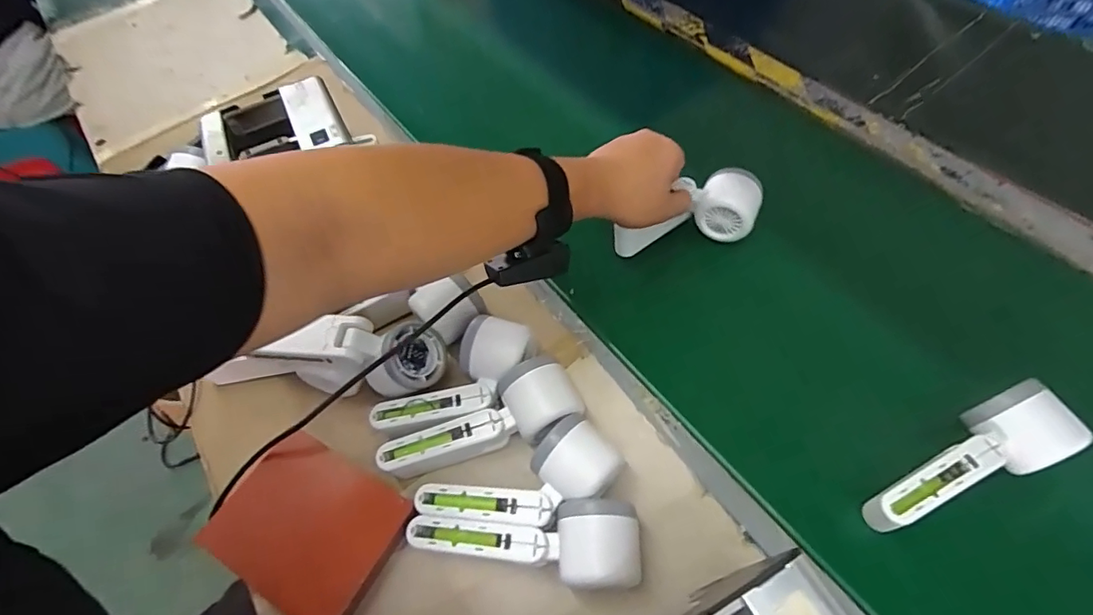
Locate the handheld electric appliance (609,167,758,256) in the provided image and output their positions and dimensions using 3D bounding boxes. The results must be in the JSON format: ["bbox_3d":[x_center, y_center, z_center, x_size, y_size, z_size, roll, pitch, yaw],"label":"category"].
[{"bbox_3d":[0.146,-0.096,0.531,0.158,0.048,0.070,-21,59,1],"label":"handheld electric appliance"}]

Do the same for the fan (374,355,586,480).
[{"bbox_3d":[-0.051,0.096,0.416,0.160,0.042,0.053,-25,60,2],"label":"fan"}]

